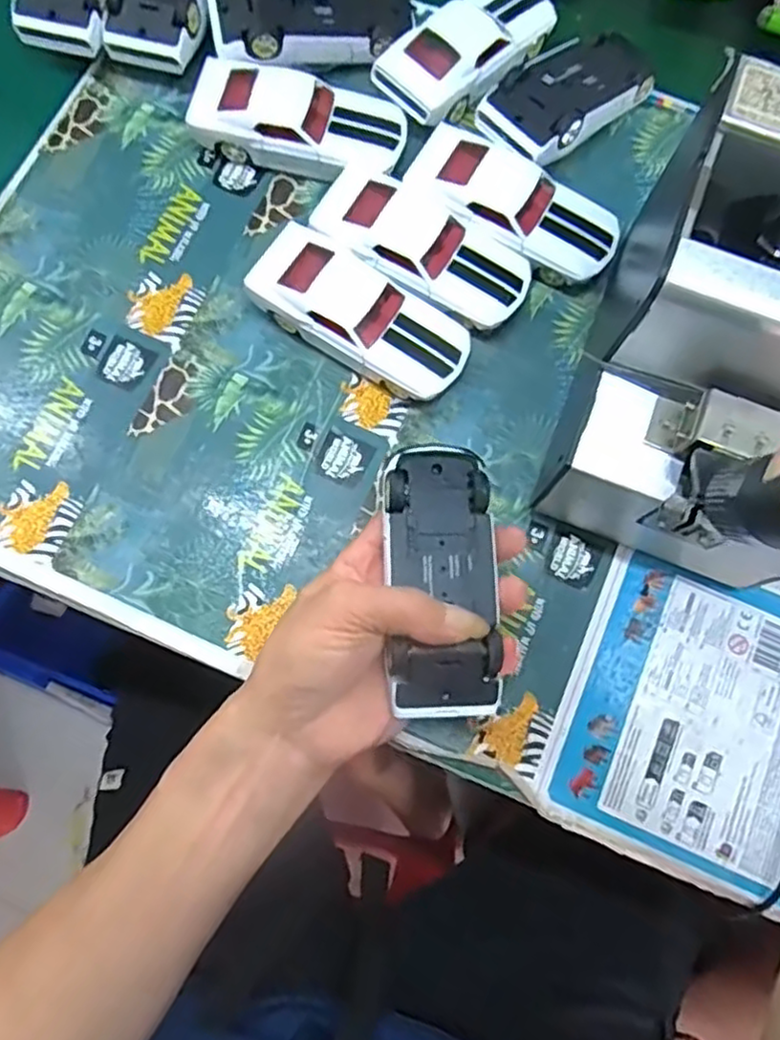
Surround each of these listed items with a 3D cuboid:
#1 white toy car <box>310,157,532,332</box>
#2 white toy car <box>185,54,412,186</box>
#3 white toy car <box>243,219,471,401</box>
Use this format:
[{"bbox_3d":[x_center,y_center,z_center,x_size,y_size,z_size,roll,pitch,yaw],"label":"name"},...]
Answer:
[{"bbox_3d":[0.019,-0.158,0.408,0.130,0.034,0.057,33,78,6],"label":"white toy car"},{"bbox_3d":[-0.054,-0.245,0.421,0.125,0.032,0.053,14,75,1],"label":"white toy car"},{"bbox_3d":[-0.017,-0.116,0.397,0.131,0.035,0.054,30,78,6],"label":"white toy car"}]

